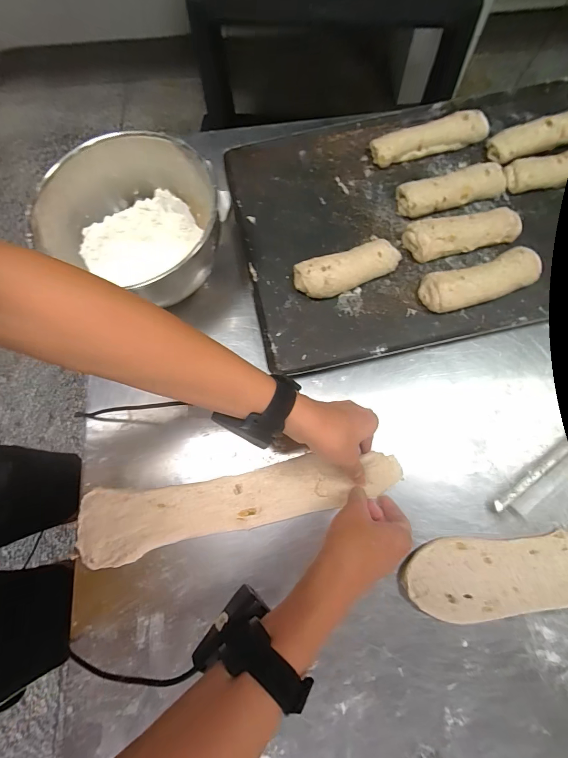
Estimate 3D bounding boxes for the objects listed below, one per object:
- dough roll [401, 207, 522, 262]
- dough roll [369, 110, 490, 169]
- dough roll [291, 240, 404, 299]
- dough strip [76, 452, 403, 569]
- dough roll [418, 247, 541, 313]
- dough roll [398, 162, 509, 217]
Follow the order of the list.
[{"bbox_3d":[0.258,-0.212,0.510,0.157,0.033,0.052,-13,75,-2],"label":"dough roll"},{"bbox_3d":[0.231,-0.380,0.557,0.192,0.030,0.040,-17,75,-3],"label":"dough roll"},{"bbox_3d":[0.090,-0.156,0.499,0.155,0.037,0.059,-16,75,-3],"label":"dough roll"},{"bbox_3d":[-0.054,0.146,0.422,0.384,0.016,0.076,-11,75,0],"label":"dough strip"},{"bbox_3d":[0.269,-0.135,0.487,0.159,0.035,0.058,-16,75,-3],"label":"dough roll"},{"bbox_3d":[0.253,-0.282,0.530,0.163,0.032,0.049,-12,75,-1],"label":"dough roll"}]

